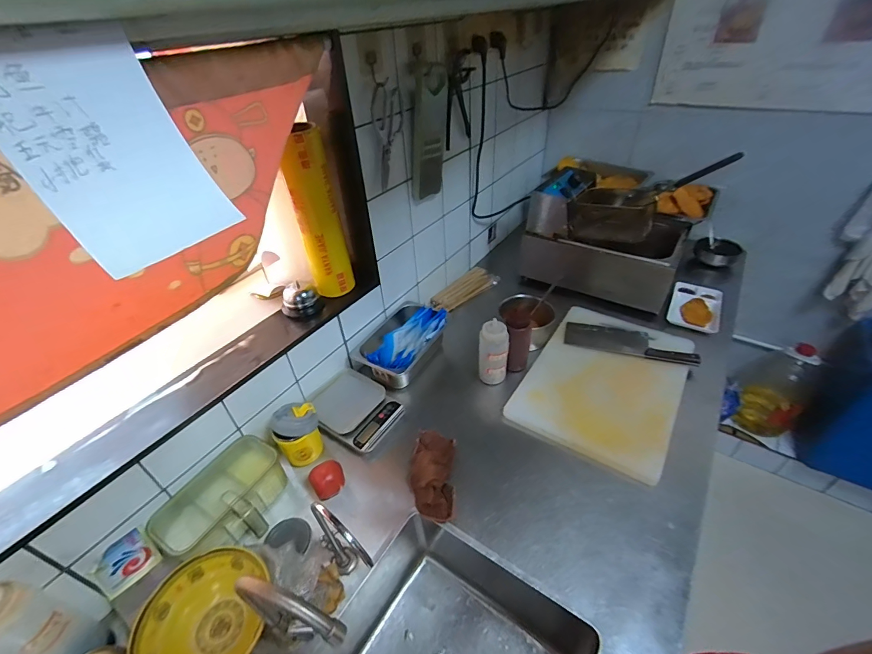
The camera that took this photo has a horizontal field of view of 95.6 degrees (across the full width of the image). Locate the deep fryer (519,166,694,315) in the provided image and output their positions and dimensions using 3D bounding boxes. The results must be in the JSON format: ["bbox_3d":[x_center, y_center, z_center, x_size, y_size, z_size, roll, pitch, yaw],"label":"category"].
[{"bbox_3d":[0.533,-0.308,1.244,0.443,0.235,0.326,18,44,25],"label":"deep fryer"}]

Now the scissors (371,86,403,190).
[{"bbox_3d":[-0.100,-0.414,0.853,0.015,0.188,0.098,13,42,20],"label":"scissors"}]

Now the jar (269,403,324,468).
[{"bbox_3d":[-0.284,0.222,0.818,0.092,0.119,0.072,-23,43,-22],"label":"jar"}]

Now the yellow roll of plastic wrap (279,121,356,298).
[{"bbox_3d":[-0.259,-0.250,0.871,0.093,0.348,0.113,-13,40,-11],"label":"yellow roll of plastic wrap"}]

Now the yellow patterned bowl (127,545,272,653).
[{"bbox_3d":[-0.351,0.440,0.609,0.187,0.064,0.154,-32,47,-30],"label":"yellow patterned bowl"}]

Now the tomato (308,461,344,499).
[{"bbox_3d":[-0.211,0.299,0.771,0.063,0.046,0.052,-22,42,-20],"label":"tomato"}]

